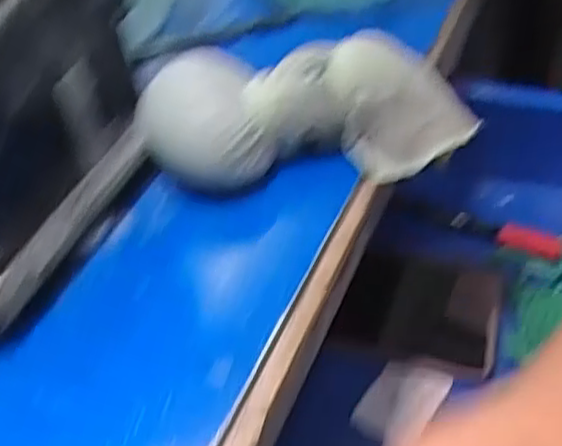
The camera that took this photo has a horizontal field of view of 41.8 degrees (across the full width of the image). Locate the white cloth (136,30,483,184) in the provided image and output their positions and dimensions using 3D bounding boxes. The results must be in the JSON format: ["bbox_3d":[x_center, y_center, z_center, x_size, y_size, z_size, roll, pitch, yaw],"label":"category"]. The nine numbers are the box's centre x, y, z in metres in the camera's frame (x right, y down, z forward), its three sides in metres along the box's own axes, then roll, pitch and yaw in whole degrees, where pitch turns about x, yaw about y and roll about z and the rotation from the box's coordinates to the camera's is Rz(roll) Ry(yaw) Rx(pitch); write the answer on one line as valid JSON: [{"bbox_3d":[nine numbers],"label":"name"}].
[{"bbox_3d":[0.014,-0.051,0.336,0.148,0.049,0.060,-5,48,2],"label":"white cloth"}]

